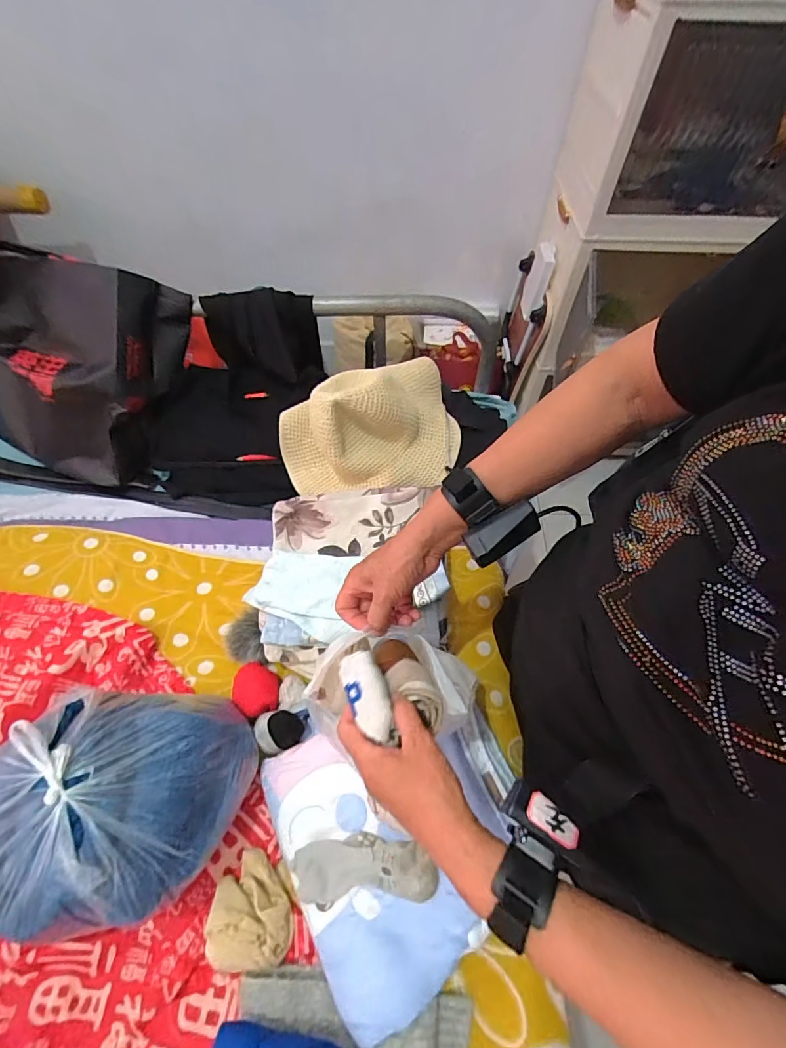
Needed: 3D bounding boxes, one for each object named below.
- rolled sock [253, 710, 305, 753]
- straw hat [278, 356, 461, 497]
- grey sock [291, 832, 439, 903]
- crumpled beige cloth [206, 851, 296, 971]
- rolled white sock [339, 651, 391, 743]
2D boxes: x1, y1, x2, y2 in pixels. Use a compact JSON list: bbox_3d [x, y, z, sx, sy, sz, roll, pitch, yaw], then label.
[{"bbox_3d":[-0.150,0.271,0.578,0.061,0.028,0.048,-2,58,-4],"label":"rolled sock"},{"bbox_3d":[-0.029,-0.157,0.761,0.302,0.165,0.230,-19,87,-18],"label":"straw hat"},{"bbox_3d":[-0.033,0.385,0.491,0.162,0.025,0.059,-10,57,12],"label":"grey sock"},{"bbox_3d":[-0.158,0.431,0.491,0.083,0.043,0.101,-2,58,-3],"label":"crumpled beige cloth"},{"bbox_3d":[-0.022,0.156,0.402,0.037,0.026,0.079,-29,61,-3],"label":"rolled white sock"}]

